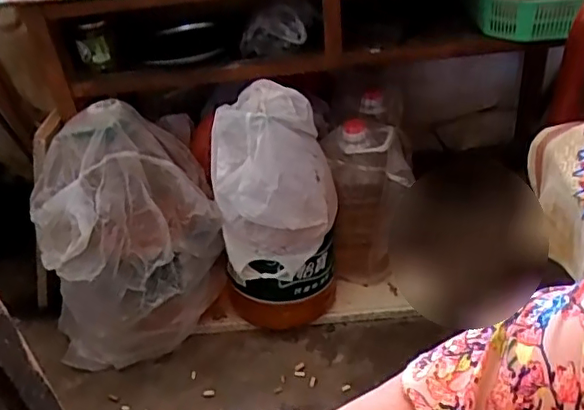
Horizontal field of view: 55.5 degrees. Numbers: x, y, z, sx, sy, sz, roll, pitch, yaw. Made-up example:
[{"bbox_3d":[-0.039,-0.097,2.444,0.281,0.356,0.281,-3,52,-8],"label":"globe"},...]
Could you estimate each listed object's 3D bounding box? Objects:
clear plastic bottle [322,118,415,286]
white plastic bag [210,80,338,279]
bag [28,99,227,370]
[{"bbox_3d":[0.156,0.009,1.182,0.167,0.338,0.129,-16,34,-5],"label":"clear plastic bottle"},{"bbox_3d":[-0.035,-0.039,0.991,0.206,0.290,0.167,-10,34,5],"label":"white plastic bag"},{"bbox_3d":[-0.313,0.074,1.020,0.358,0.440,0.207,-18,34,-7],"label":"bag"}]

